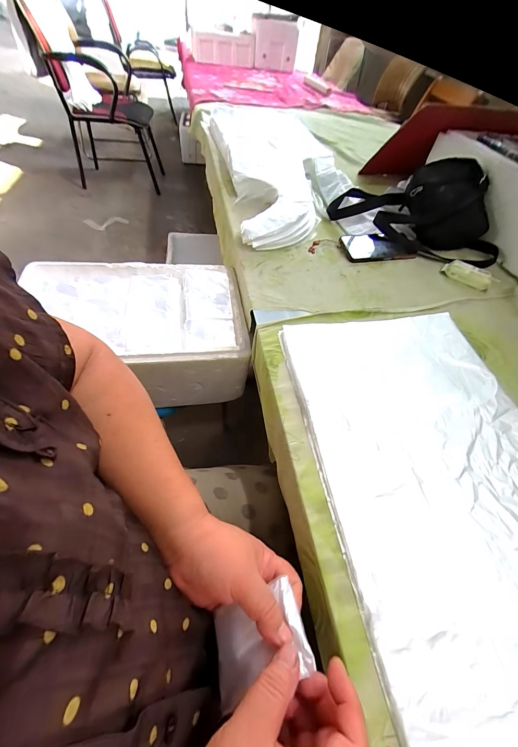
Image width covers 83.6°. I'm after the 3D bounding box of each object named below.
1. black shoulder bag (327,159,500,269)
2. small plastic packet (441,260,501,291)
[{"bbox_3d":[0.371,-0.387,0.663,0.382,0.135,0.203,27,56,15],"label":"black shoulder bag"},{"bbox_3d":[0.432,-0.203,0.592,0.099,0.022,0.050,30,57,16],"label":"small plastic packet"}]

